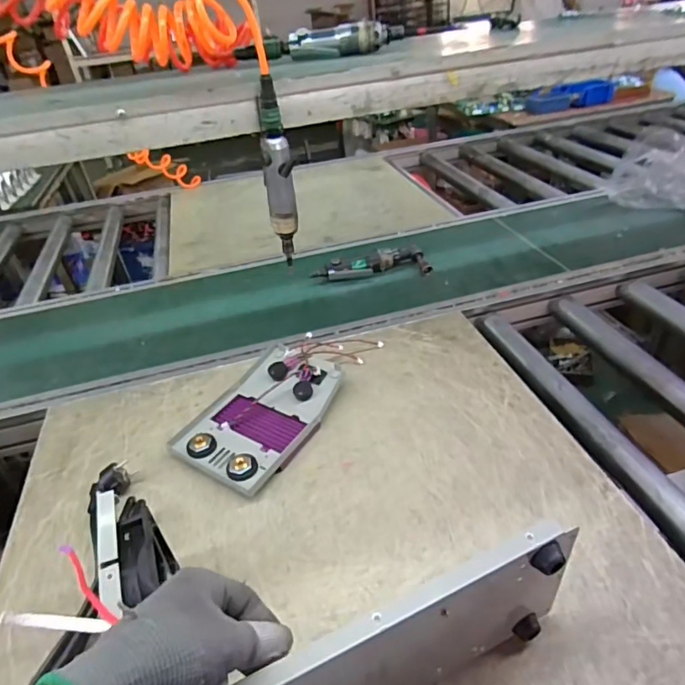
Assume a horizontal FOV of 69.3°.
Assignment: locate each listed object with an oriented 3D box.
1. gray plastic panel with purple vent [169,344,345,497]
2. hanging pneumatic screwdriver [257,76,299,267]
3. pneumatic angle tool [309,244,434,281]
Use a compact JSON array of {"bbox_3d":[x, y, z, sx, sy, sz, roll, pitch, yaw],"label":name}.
[{"bbox_3d":[-0.112,0.093,0.699,0.166,0.045,0.241,15,41,27],"label":"gray plastic panel with purple vent"},{"bbox_3d":[-0.089,-0.231,0.714,0.050,0.251,0.045,-3,37,5],"label":"hanging pneumatic screwdriver"},{"bbox_3d":[0.058,-0.152,1.018,0.239,0.041,0.073,-11,36,-7],"label":"pneumatic angle tool"}]

